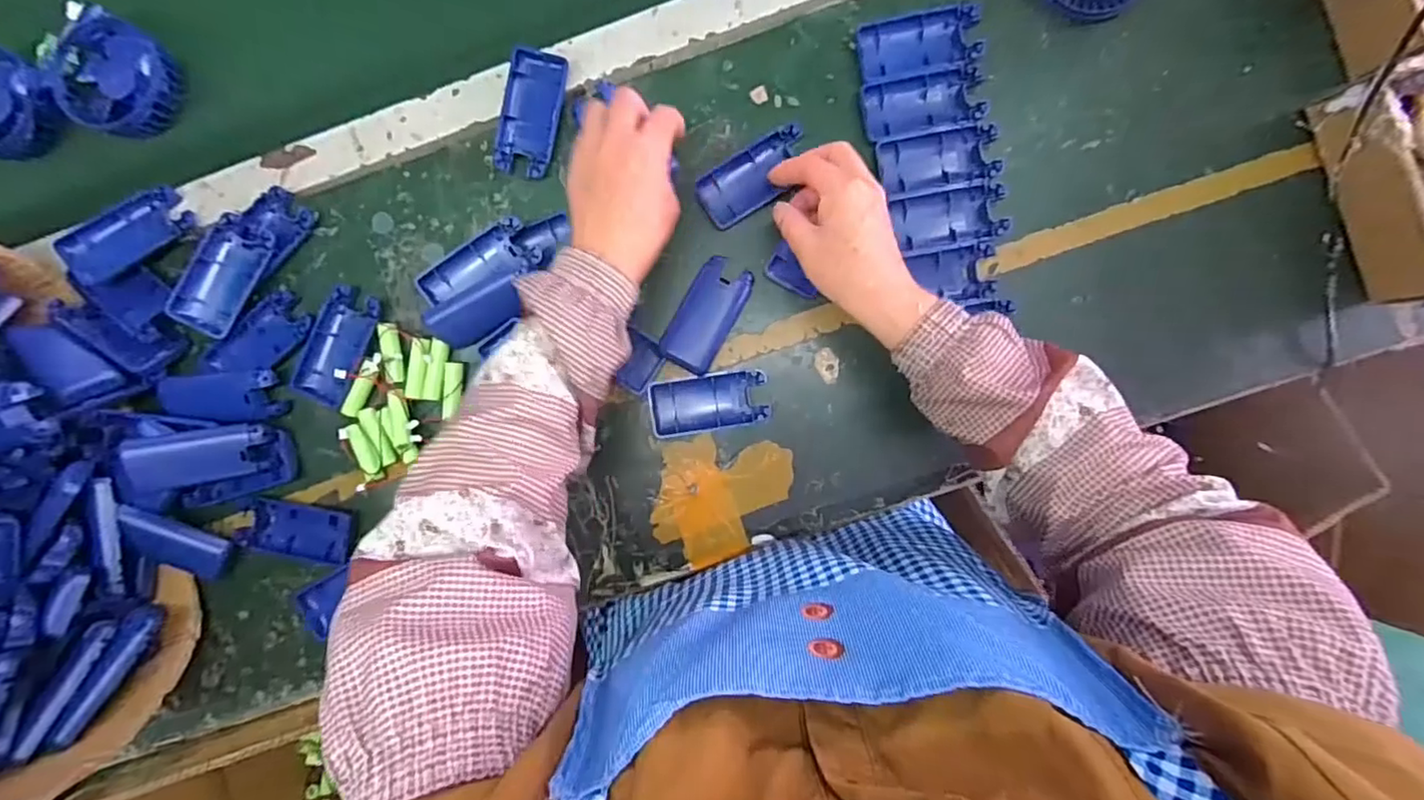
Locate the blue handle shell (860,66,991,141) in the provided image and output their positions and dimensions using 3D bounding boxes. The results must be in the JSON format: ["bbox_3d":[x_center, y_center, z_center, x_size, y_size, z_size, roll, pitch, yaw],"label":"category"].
[{"bbox_3d":[0.164,-0.232,0.478,0.091,0.010,0.044,-9,91,3],"label":"blue handle shell"}]

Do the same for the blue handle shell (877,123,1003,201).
[{"bbox_3d":[0.177,-0.186,0.477,0.088,0.011,0.045,-9,91,3],"label":"blue handle shell"}]

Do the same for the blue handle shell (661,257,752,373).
[{"bbox_3d":[-0.004,-0.068,0.488,0.043,0.018,0.089,29,93,2],"label":"blue handle shell"}]

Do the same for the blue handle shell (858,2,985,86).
[{"bbox_3d":[0.161,-0.277,0.478,0.093,0.014,0.047,-10,91,3],"label":"blue handle shell"}]

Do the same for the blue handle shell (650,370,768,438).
[{"bbox_3d":[-0.003,0.002,0.492,0.092,0.013,0.045,-8,91,3],"label":"blue handle shell"}]

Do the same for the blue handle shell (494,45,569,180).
[{"bbox_3d":[-0.144,-0.229,0.490,0.046,0.017,0.095,13,92,2],"label":"blue handle shell"}]

